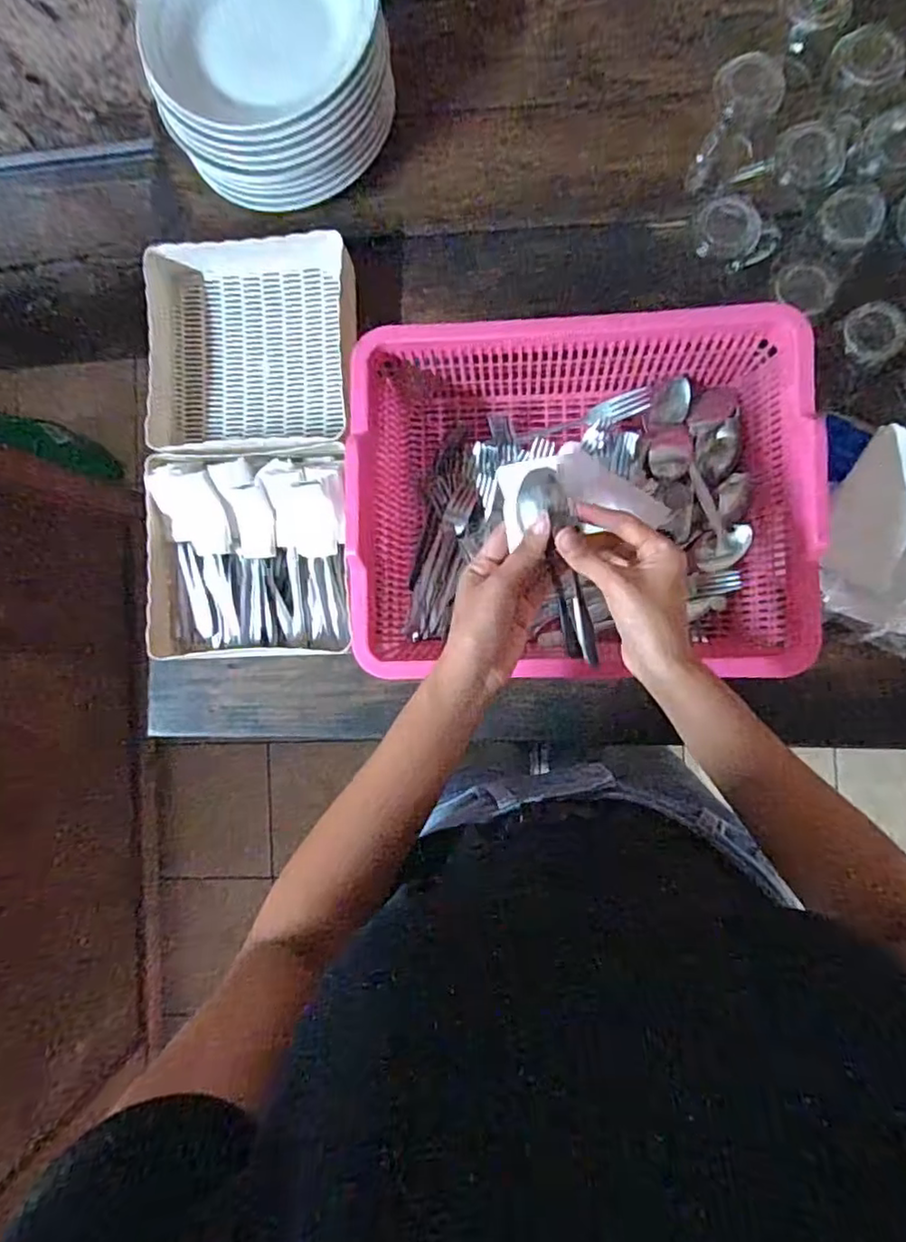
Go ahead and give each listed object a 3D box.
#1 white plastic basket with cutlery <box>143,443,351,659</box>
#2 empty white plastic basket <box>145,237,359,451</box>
[{"bbox_3d":[-0.209,-0.072,0.644,0.206,0.073,0.213,0,87,6],"label":"white plastic basket with cutlery"},{"bbox_3d":[-0.210,-0.291,0.668,0.215,0.049,0.220,-2,87,6],"label":"empty white plastic basket"}]

